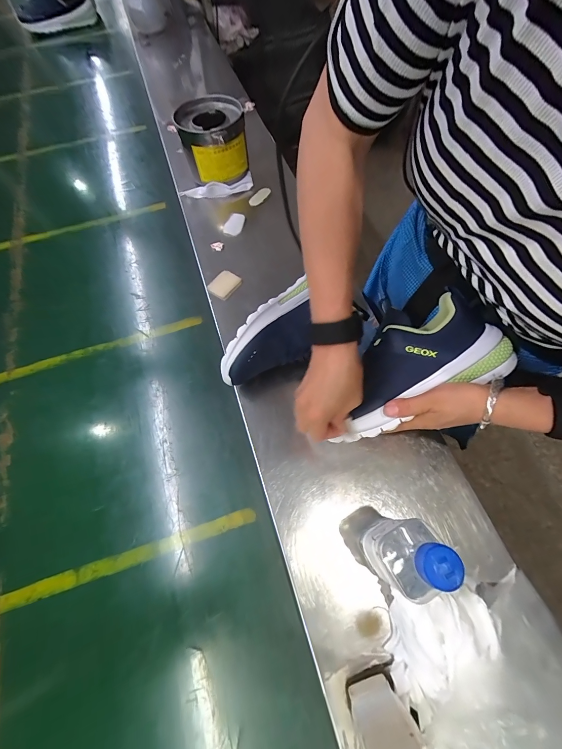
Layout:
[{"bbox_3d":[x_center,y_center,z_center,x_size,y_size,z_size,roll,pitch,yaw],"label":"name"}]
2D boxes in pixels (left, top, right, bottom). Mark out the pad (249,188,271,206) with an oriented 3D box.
[{"bbox_3d":[-0.048,-0.400,0.669,0.056,0.010,0.027,-40,70,-14],"label":"pad"}]

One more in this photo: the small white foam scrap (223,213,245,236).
[{"bbox_3d":[-0.099,-0.320,0.632,0.041,0.006,0.061,9,67,7],"label":"small white foam scrap"}]

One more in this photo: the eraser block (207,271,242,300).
[{"bbox_3d":[-0.106,-0.169,0.562,0.045,0.012,0.058,33,72,16],"label":"eraser block"}]

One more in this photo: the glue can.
[{"bbox_3d":[-0.146,-0.512,0.657,0.134,0.105,0.140,-1,66,2],"label":"glue can"}]

